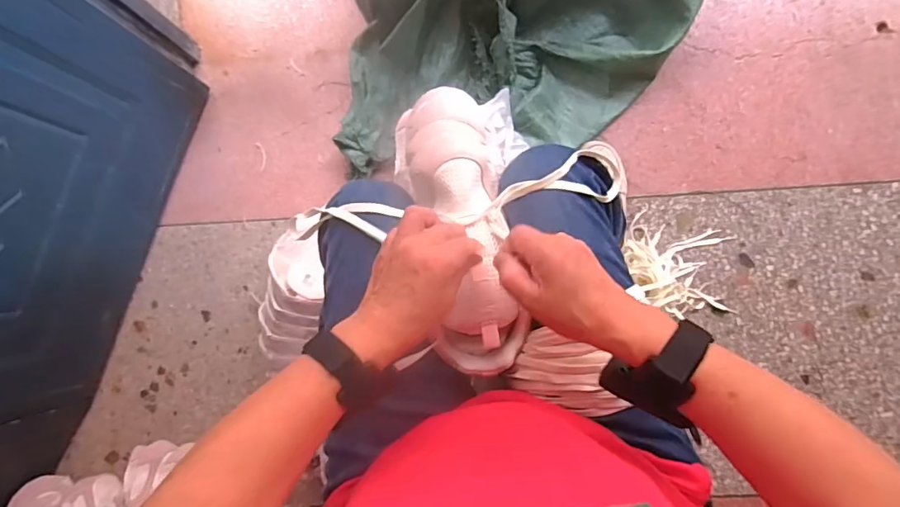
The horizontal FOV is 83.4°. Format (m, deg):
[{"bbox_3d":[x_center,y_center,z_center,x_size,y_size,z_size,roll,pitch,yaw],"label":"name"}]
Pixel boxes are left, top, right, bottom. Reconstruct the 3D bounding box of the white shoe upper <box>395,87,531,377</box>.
[{"bbox_3d":[0.008,-0.039,0.516,0.096,0.107,0.312,-11,79,4],"label":"white shoe upper"}]

